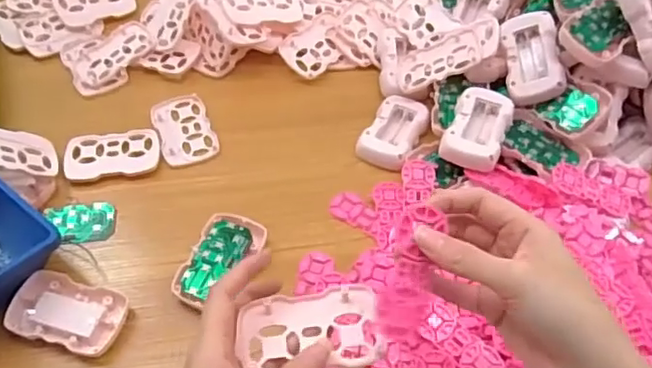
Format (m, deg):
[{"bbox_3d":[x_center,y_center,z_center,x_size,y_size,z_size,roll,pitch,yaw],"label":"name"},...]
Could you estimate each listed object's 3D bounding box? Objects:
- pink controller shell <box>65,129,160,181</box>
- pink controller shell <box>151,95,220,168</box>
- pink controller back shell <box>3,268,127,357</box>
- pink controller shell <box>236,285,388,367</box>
[{"bbox_3d":[-0.206,-0.031,0.572,0.086,0.010,0.055,-8,55,-7],"label":"pink controller shell"},{"bbox_3d":[-0.144,-0.057,0.599,0.053,0.007,0.091,-17,57,-13],"label":"pink controller shell"},{"bbox_3d":[-0.205,0.102,0.472,0.087,0.015,0.055,13,55,8],"label":"pink controller back shell"},{"bbox_3d":[-0.009,0.087,0.355,0.083,0.011,0.051,-5,55,-4],"label":"pink controller shell"}]

